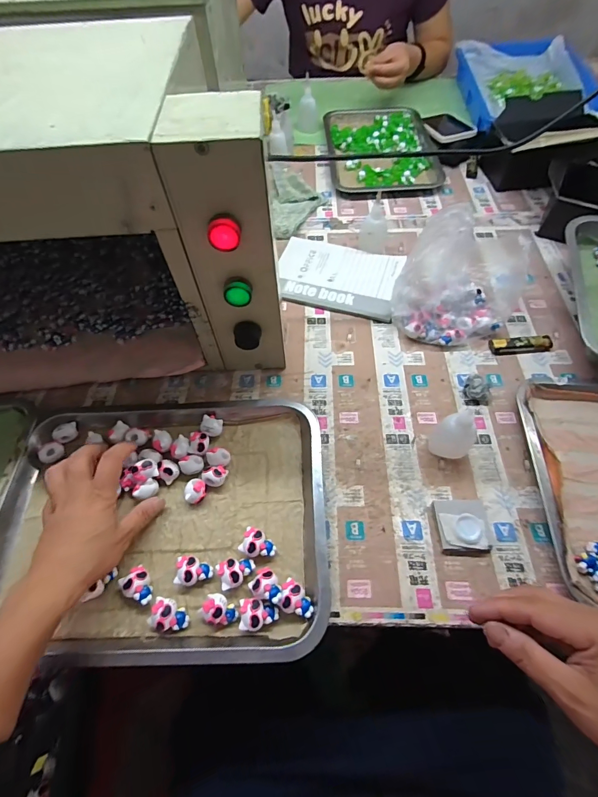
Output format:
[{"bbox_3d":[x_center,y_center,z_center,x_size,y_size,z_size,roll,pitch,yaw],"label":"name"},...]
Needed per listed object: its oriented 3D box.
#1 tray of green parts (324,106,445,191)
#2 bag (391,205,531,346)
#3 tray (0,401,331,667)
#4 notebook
[{"bbox_3d":[0.165,-0.526,0.783,0.207,0.021,0.304,-4,59,0],"label":"tray of green parts"},{"bbox_3d":[0.230,-0.180,0.531,0.161,0.111,0.197,16,60,11],"label":"bag"},{"bbox_3d":[-0.143,0.118,0.398,0.334,0.041,0.259,-2,63,2],"label":"tray"},{"bbox_3d":[0.061,-0.202,0.601,0.193,0.010,0.150,13,61,10],"label":"notebook"}]

